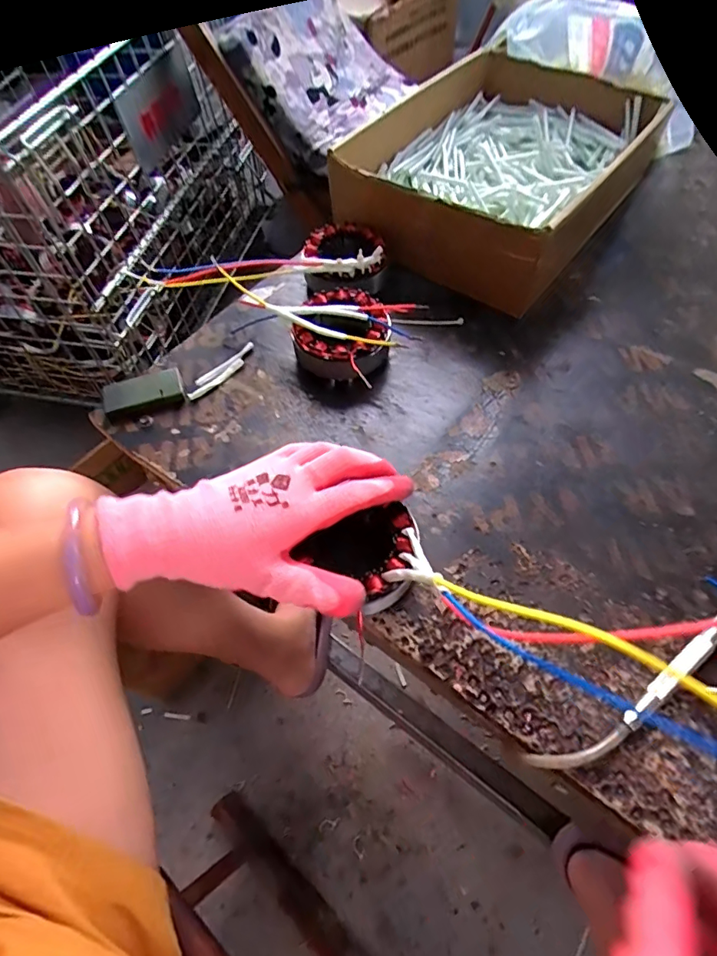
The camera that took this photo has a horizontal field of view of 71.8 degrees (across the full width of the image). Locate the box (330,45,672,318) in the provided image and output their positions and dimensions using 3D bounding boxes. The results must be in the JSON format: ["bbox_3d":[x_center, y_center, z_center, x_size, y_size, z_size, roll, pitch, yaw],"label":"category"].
[{"bbox_3d":[0.155,-0.338,0.549,0.247,0.090,0.346,34,65,21],"label":"box"}]

